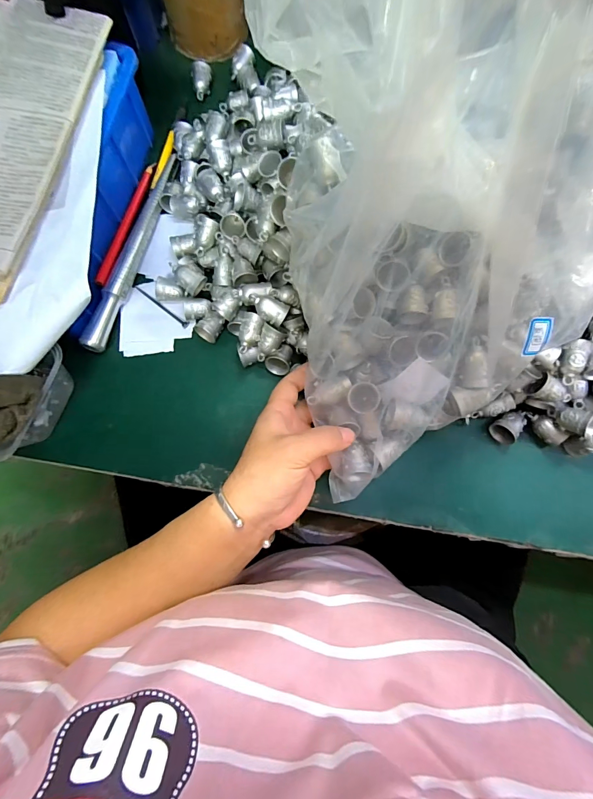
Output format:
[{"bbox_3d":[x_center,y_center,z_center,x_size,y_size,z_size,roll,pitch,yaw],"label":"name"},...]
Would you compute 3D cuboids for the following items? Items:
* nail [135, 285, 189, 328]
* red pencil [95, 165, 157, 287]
[{"bbox_3d":[-0.142,-0.098,0.384,0.073,0.004,0.006,36,80,9],"label":"nail"},{"bbox_3d":[-0.181,-0.193,0.389,0.012,0.012,0.163,11,77,3],"label":"red pencil"}]

